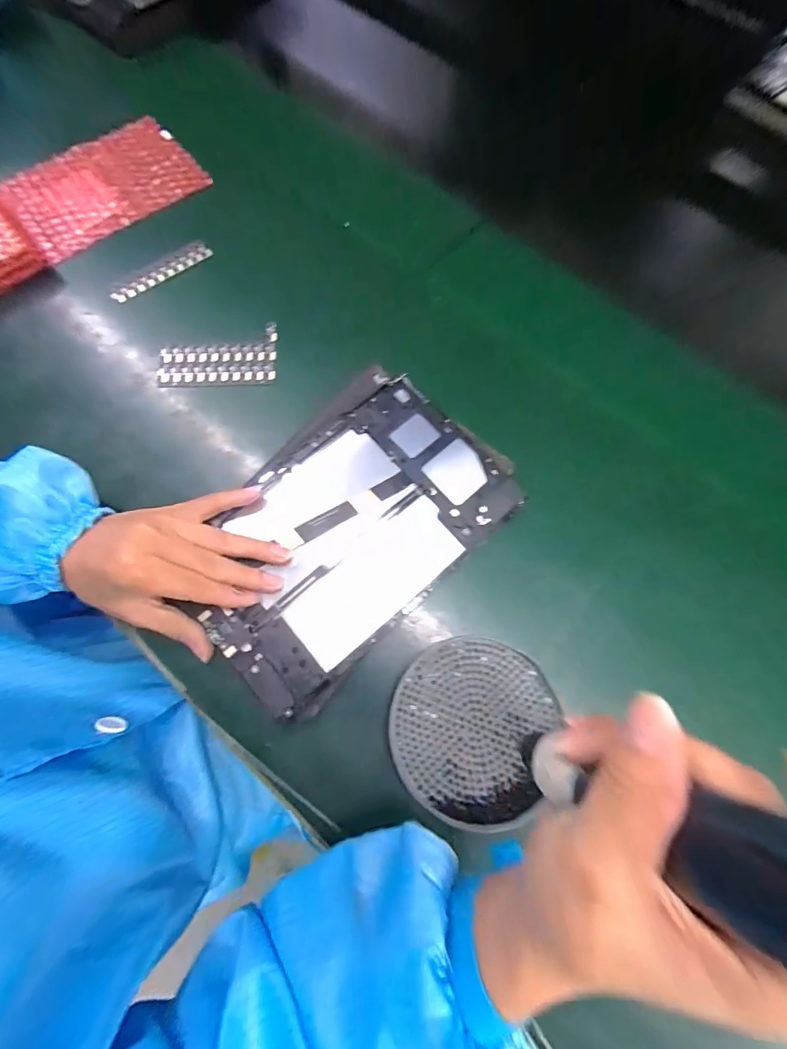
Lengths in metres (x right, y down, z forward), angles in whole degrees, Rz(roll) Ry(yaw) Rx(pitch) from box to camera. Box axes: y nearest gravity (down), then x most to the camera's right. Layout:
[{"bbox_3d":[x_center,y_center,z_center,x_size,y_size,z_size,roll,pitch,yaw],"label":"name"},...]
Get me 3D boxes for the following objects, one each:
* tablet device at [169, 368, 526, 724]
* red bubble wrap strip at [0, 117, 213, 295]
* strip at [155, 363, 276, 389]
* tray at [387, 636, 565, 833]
[{"bbox_3d":[-0.036,0.000,0.308,0.158,0.013,0.237,43,80,11],"label":"tablet device"},{"bbox_3d":[-0.325,-0.310,0.394,0.273,0.033,0.127,-41,79,-14],"label":"red bubble wrap strip"},{"bbox_3d":[-0.153,-0.129,0.355,0.099,0.005,0.020,-4,72,-4],"label":"strip"},{"bbox_3d":[0.052,0.135,0.278,0.108,0.008,0.109,1,72,-3],"label":"tray"}]

